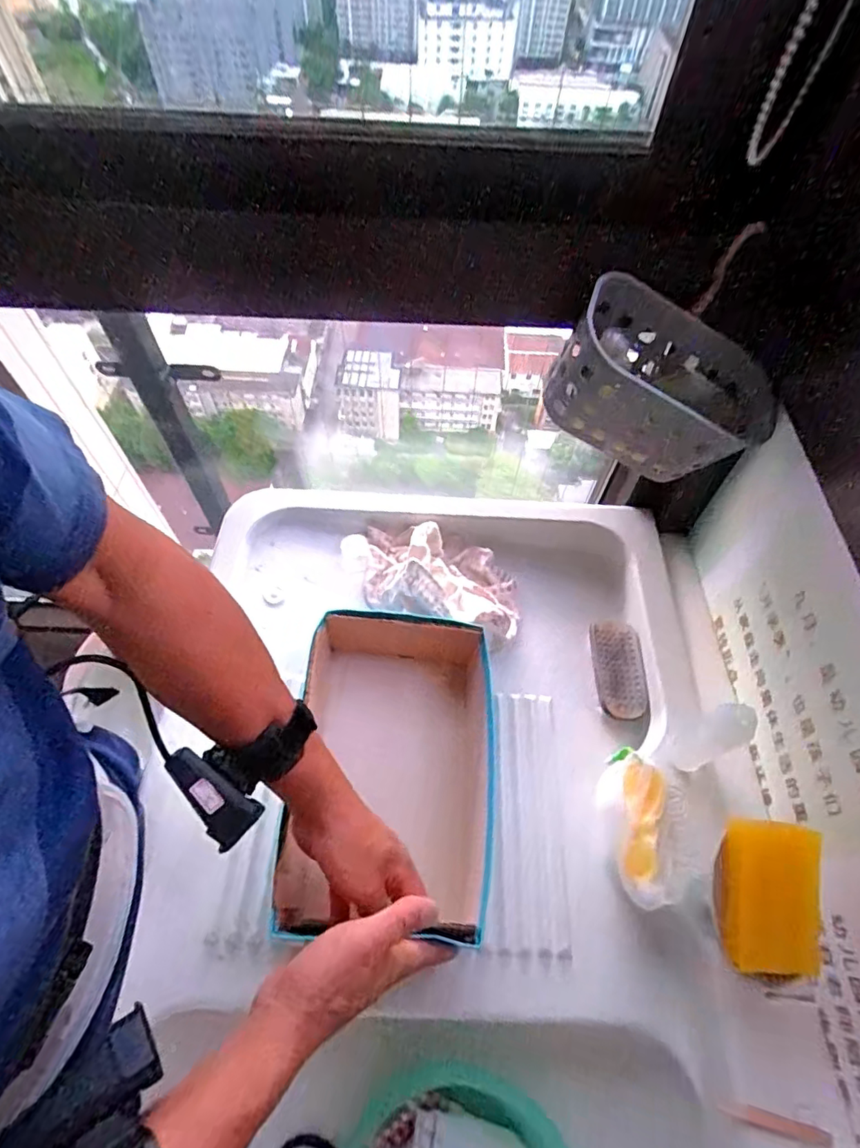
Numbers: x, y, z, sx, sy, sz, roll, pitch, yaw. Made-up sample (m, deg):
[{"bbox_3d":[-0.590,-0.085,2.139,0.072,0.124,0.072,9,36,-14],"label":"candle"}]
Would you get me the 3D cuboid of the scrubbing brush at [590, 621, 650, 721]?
[{"bbox_3d":[0.229,0.114,0.650,0.059,0.016,0.124,-10,57,13],"label":"scrubbing brush"}]

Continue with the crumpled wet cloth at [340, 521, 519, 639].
[{"bbox_3d":[-0.001,-0.003,0.663,0.230,0.062,0.138,15,59,7],"label":"crumpled wet cloth"}]

